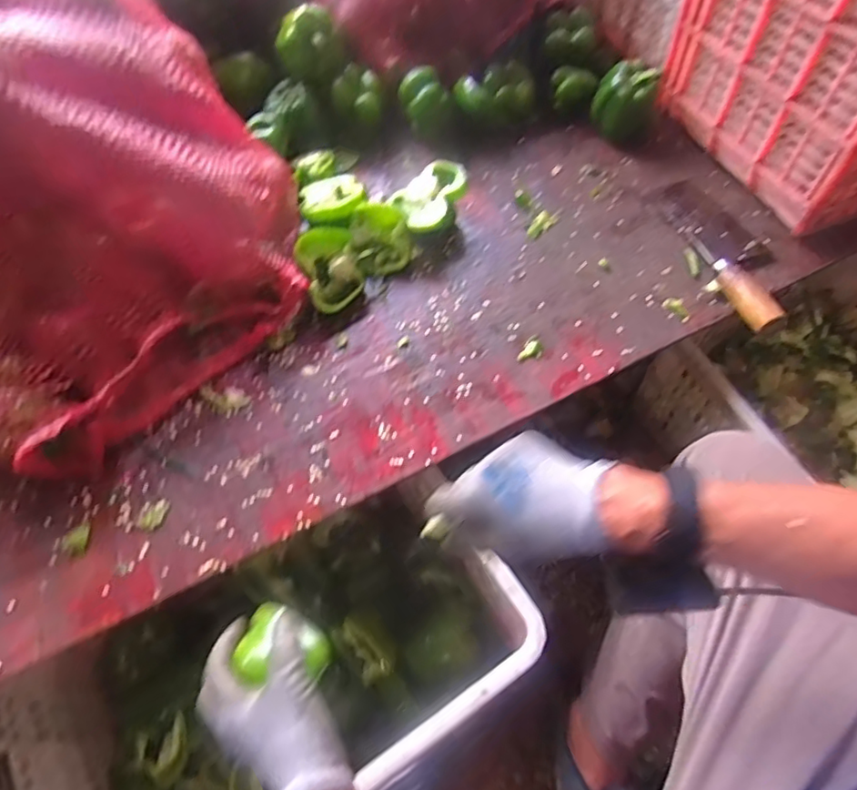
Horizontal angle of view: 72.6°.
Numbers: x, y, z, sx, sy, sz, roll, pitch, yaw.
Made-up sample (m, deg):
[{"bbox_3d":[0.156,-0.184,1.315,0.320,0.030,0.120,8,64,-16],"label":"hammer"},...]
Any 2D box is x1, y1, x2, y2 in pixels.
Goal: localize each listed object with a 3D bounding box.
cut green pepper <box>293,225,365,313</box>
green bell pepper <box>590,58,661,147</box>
[{"bbox_3d":[-0.105,-0.133,0.636,0.061,0.068,0.065,0,61,1],"label":"cut green pepper"},{"bbox_3d":[0.255,-0.379,0.756,0.077,0.076,0.070,4,61,3],"label":"green bell pepper"}]

